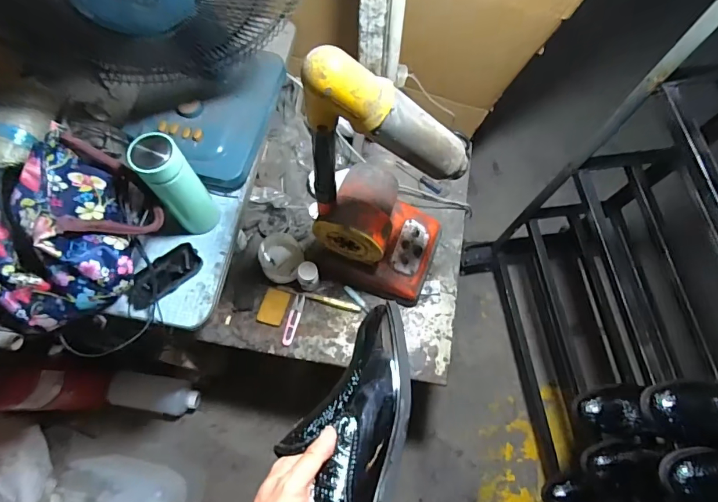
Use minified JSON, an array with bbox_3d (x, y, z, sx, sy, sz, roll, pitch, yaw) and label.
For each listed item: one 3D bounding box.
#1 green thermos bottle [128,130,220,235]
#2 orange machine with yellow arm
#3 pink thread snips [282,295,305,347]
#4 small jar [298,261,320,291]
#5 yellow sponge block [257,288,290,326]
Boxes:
[{"bbox_3d":[-0.268,-0.095,0.634,0.060,0.195,0.061,0,70,-1],"label":"green thermos bottle"},{"bbox_3d":[0.047,-0.082,0.669,0.231,0.531,0.179,14,70,3],"label":"orange machine with yellow arm"},{"bbox_3d":[-0.133,0.141,0.860,0.023,0.006,0.105,15,70,4],"label":"pink thread snips"},{"bbox_3d":[-0.101,0.053,0.861,0.039,0.077,0.040,0,70,-1],"label":"small jar"},{"bbox_3d":[-0.174,0.115,0.867,0.049,0.011,0.069,15,70,4],"label":"yellow sponge block"}]

